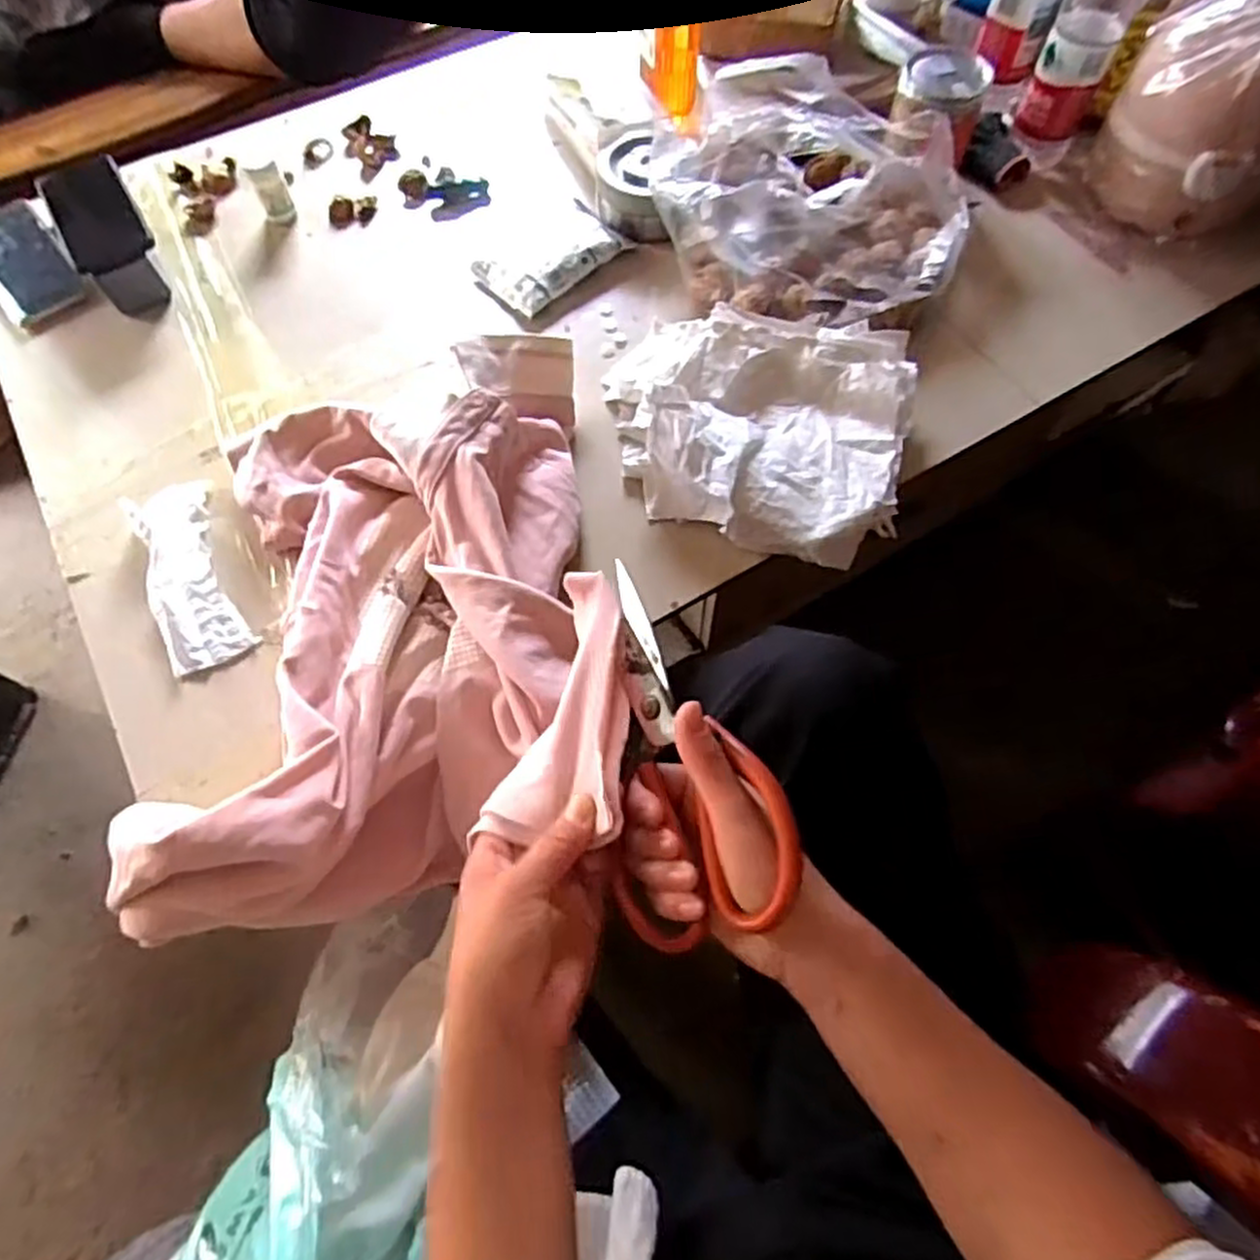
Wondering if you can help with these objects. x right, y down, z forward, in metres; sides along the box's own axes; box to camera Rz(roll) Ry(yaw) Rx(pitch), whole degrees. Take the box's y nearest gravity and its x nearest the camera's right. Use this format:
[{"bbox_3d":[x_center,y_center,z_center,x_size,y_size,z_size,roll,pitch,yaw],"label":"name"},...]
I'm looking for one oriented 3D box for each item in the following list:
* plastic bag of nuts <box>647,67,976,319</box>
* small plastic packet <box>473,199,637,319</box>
[{"bbox_3d":[0.172,-0.421,0.720,0.278,0.079,0.305,13,66,7],"label":"plastic bag of nuts"},{"bbox_3d":[-0.075,-0.365,0.736,0.131,0.014,0.090,-38,70,-15],"label":"small plastic packet"}]

